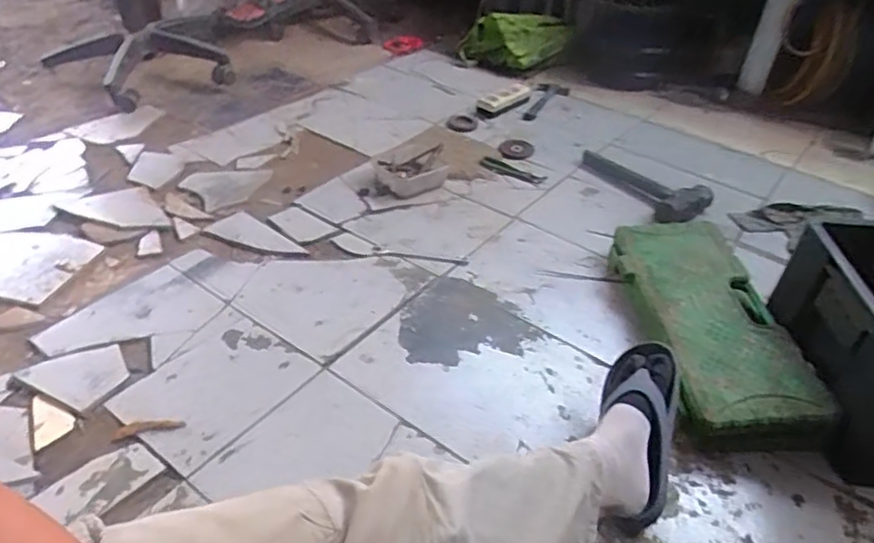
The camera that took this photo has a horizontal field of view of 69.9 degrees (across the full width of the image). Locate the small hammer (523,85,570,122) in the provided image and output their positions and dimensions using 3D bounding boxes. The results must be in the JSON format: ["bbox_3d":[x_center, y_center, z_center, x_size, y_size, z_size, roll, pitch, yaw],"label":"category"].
[{"bbox_3d":[0.314,-0.501,1.857,0.093,0.040,0.265,18,40,18],"label":"small hammer"}]

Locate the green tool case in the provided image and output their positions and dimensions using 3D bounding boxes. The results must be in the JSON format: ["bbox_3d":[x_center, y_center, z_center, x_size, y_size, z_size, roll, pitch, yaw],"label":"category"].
[{"bbox_3d":[0.446,0.070,1.058,0.213,0.119,0.493,3,38,-2],"label":"green tool case"}]

